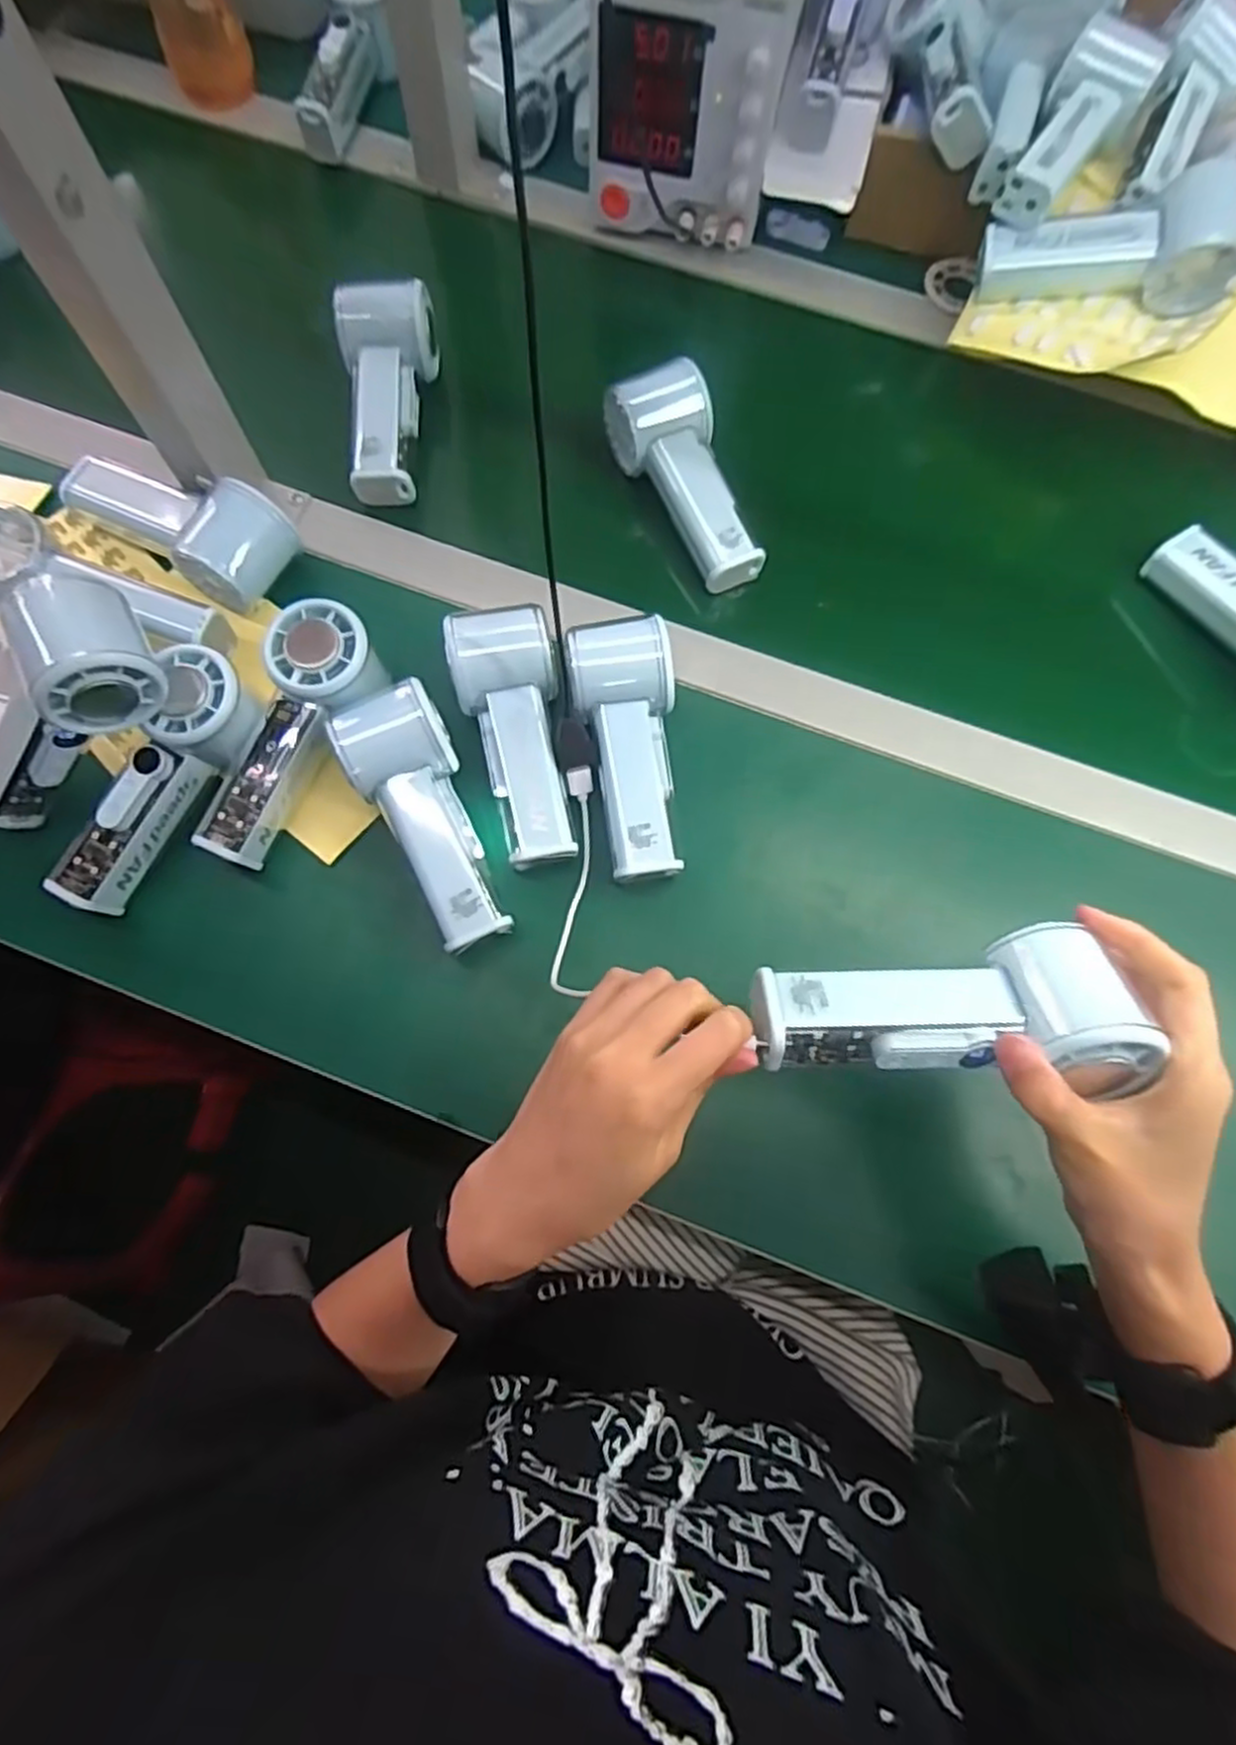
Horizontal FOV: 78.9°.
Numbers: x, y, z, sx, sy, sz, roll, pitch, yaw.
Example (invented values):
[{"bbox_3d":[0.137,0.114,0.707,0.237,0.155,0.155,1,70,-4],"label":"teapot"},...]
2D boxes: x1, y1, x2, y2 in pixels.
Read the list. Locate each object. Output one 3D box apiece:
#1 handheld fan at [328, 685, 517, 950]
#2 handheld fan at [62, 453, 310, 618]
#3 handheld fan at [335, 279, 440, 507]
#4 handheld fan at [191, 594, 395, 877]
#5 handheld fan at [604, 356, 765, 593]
[{"bbox_3d":[-0.102,-0.034,0.414,0.057,0.056,0.149,-29,76,-10],"label":"handheld fan"},{"bbox_3d":[-0.284,-0.219,0.475,0.154,0.049,0.068,23,73,18],"label":"handheld fan"},{"bbox_3d":[-0.152,-0.327,0.504,0.063,0.046,0.147,-8,73,-4],"label":"handheld fan"},{"bbox_3d":[-0.184,-0.075,0.421,0.058,0.058,0.149,25,74,6],"label":"handheld fan"},{"bbox_3d":[0.049,-0.262,0.491,0.055,0.047,0.144,-27,75,-9],"label":"handheld fan"}]

